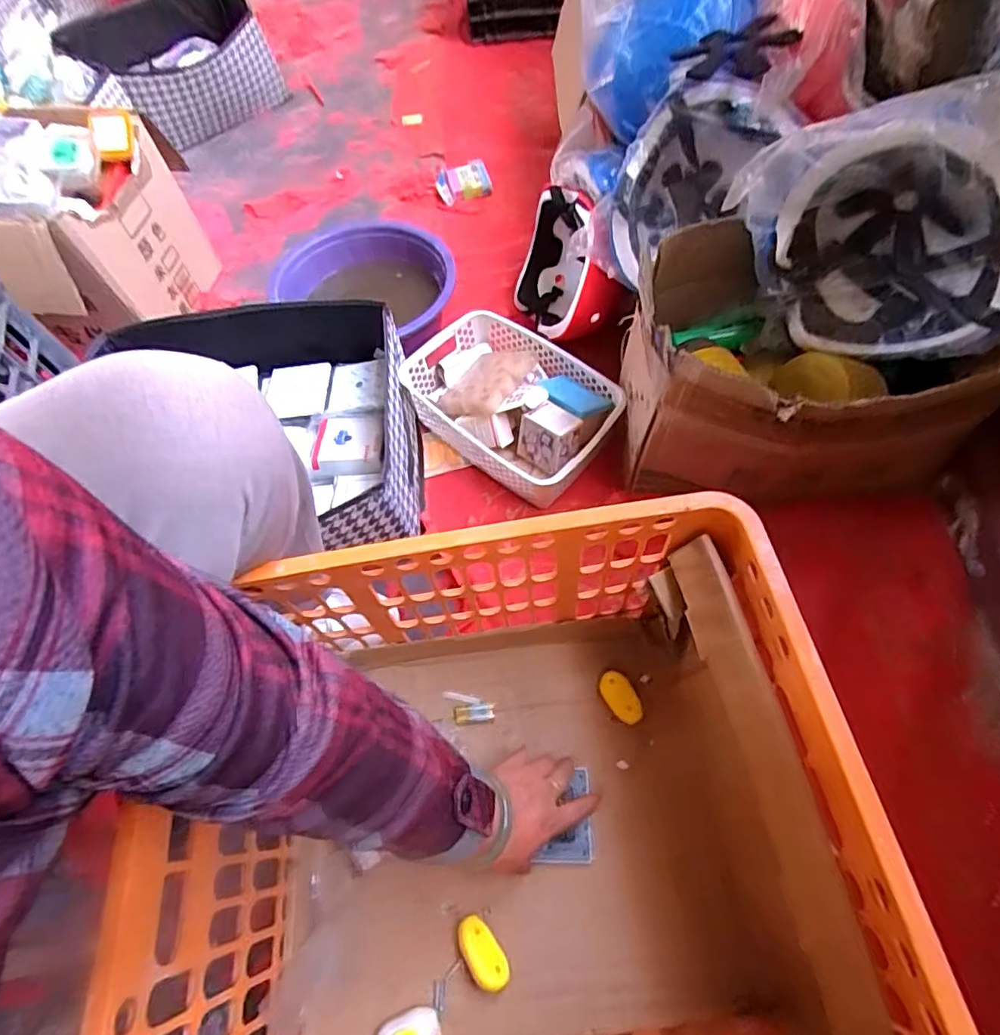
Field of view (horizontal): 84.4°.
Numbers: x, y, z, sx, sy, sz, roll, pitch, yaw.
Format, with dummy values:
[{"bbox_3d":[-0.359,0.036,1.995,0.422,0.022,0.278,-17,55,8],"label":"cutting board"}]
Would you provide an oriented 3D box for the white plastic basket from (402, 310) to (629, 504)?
[{"bbox_3d":[0.017,-0.163,0.793,0.202,0.095,0.303,-42,66,-17],"label":"white plastic basket"}]

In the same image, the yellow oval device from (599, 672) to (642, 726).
[{"bbox_3d":[0.134,0.199,0.612,0.034,0.013,0.062,-43,66,10],"label":"yellow oval device"}]

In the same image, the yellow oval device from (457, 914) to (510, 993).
[{"bbox_3d":[-0.016,0.406,0.515,0.032,0.023,0.060,-31,63,-12],"label":"yellow oval device"}]

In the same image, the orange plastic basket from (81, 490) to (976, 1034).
[{"bbox_3d":[0.004,0.248,0.458,0.458,0.285,0.388,-10,61,0],"label":"orange plastic basket"}]

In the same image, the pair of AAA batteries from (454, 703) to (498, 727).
[{"bbox_3d":[-0.029,0.225,0.630,0.047,0.009,0.021,-9,61,0],"label":"pair of AAA batteries"}]

